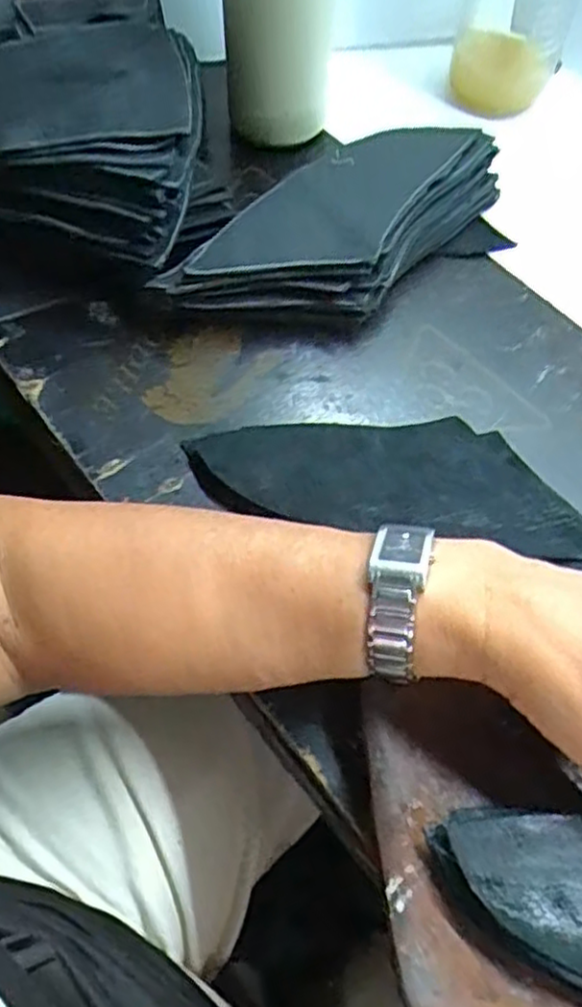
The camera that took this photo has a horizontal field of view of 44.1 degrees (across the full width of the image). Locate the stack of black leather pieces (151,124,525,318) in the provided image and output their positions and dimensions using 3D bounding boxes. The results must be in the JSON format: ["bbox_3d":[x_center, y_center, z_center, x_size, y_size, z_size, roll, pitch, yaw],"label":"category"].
[{"bbox_3d":[0.033,-0.146,0.395,0.208,0.056,0.074,-30,67,-15],"label":"stack of black leather pieces"}]

